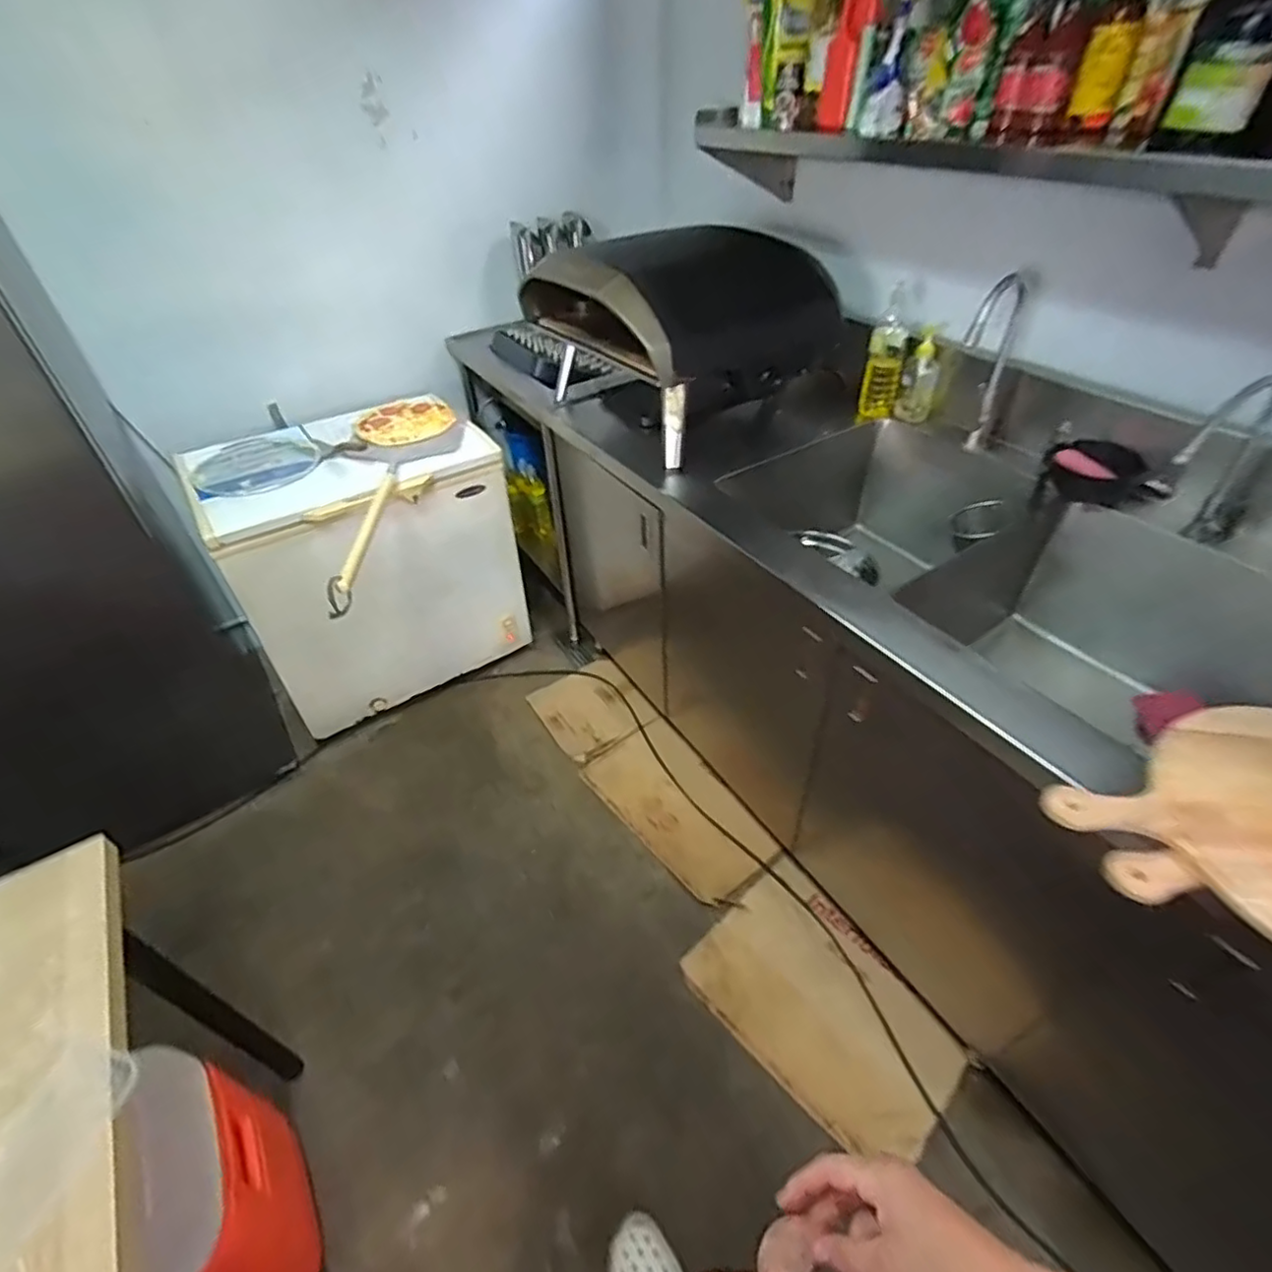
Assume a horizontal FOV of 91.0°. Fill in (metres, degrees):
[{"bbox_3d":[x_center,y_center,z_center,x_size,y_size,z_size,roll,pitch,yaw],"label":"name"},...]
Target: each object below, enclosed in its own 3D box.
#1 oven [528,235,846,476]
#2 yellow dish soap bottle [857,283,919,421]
[{"bbox_3d":[0.071,-0.700,1.436,0.551,0.356,0.540,-29,48,-26],"label":"oven"},{"bbox_3d":[0.558,-0.594,1.428,0.087,0.203,0.056,14,45,18],"label":"yellow dish soap bottle"}]

